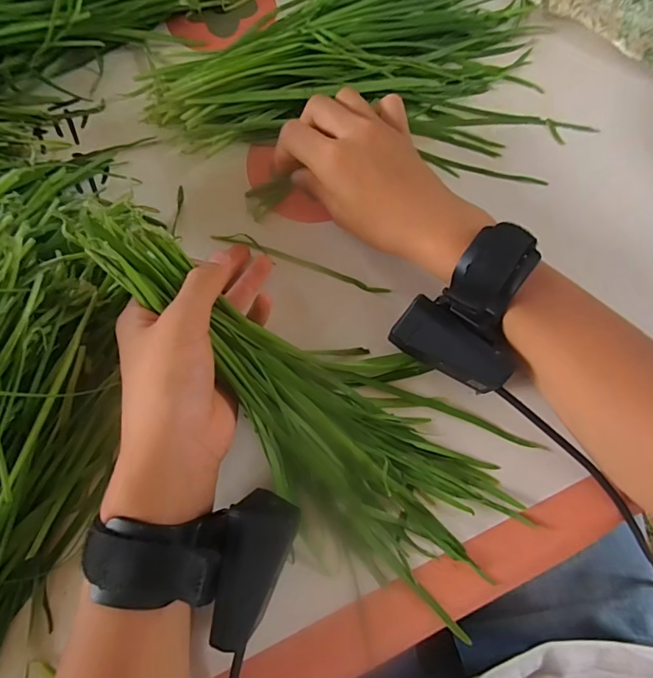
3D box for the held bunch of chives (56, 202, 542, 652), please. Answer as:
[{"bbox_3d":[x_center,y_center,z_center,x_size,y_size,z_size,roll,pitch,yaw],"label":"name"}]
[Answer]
[{"bbox_3d":[-0.017,0.024,0.260,0.283,0.031,0.110,40,77,-5],"label":"held bunch of chives"}]

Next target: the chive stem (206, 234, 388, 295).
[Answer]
[{"bbox_3d":[-0.018,-0.055,0.309,0.127,0.010,0.010,19,73,7],"label":"chive stem"}]

